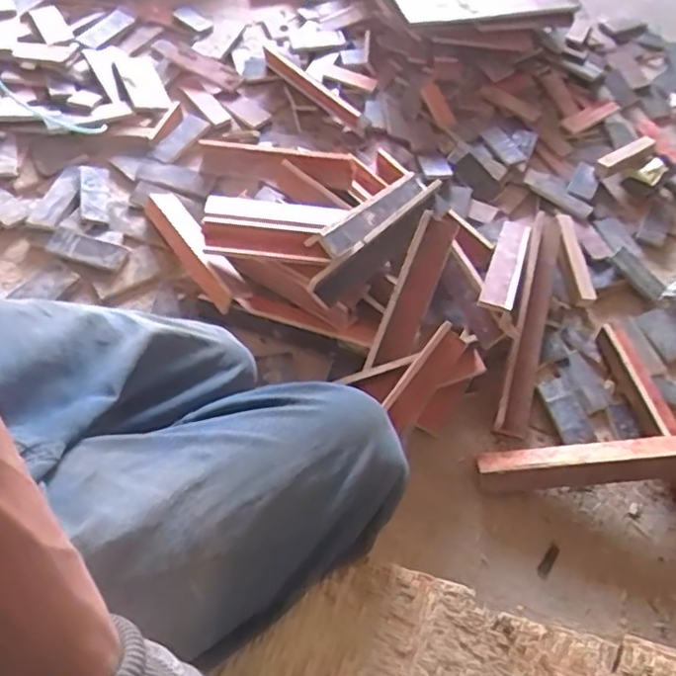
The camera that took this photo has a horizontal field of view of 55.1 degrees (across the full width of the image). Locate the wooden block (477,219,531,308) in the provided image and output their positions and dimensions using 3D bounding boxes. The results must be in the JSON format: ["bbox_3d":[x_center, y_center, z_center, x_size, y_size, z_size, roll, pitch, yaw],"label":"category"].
[{"bbox_3d":[0.336,-0.147,1.296,0.064,0.045,0.333,19,38,9],"label":"wooden block"}]

